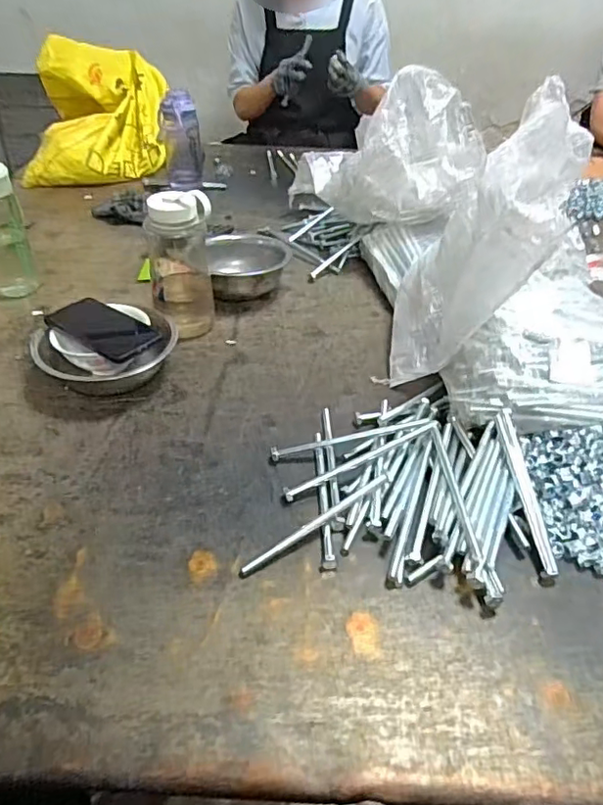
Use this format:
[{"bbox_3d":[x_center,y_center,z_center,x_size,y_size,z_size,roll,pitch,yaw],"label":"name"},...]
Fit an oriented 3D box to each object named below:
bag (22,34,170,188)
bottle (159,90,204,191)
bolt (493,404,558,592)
[{"bbox_3d":[-0.489,-0.707,1.382,0.302,0.227,0.387,-2,41,-5],"label":"bag"},{"bbox_3d":[-0.259,-0.558,1.234,0.086,0.203,0.075,-5,41,-9],"label":"bottle"},{"bbox_3d":[0.243,0.095,0.617,0.022,0.017,0.200,-1,55,-3],"label":"bolt"}]

